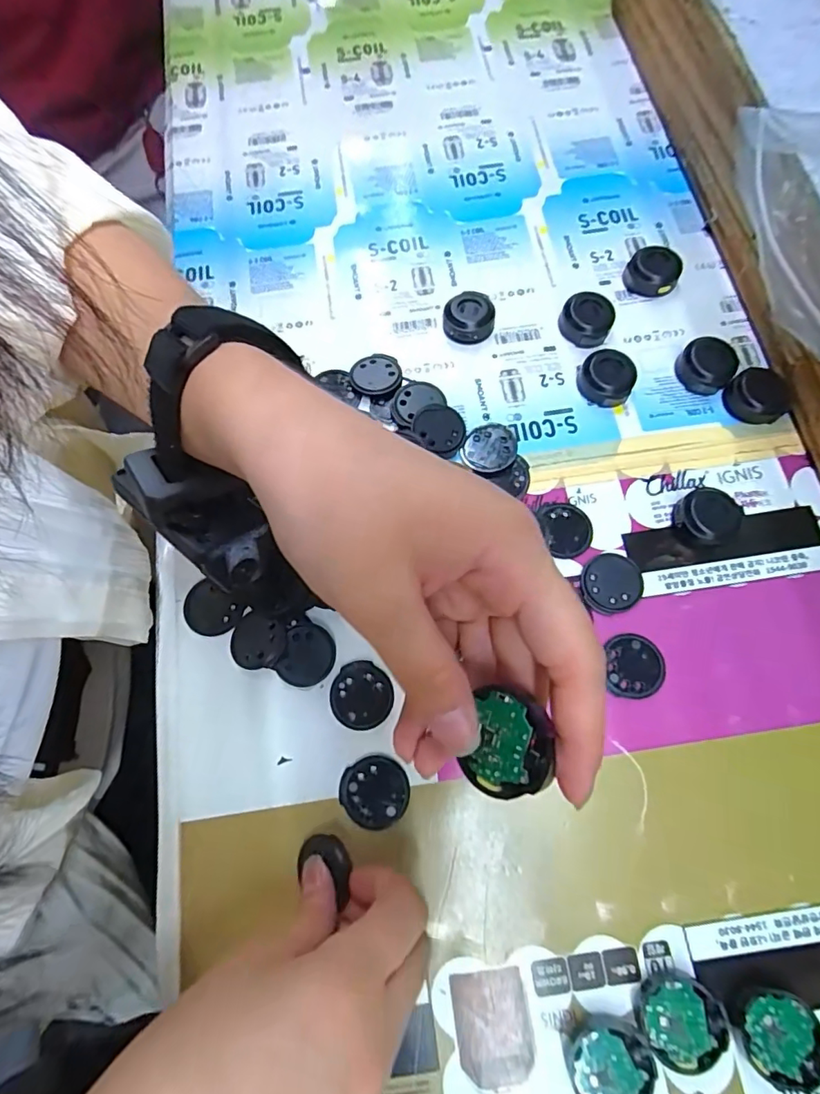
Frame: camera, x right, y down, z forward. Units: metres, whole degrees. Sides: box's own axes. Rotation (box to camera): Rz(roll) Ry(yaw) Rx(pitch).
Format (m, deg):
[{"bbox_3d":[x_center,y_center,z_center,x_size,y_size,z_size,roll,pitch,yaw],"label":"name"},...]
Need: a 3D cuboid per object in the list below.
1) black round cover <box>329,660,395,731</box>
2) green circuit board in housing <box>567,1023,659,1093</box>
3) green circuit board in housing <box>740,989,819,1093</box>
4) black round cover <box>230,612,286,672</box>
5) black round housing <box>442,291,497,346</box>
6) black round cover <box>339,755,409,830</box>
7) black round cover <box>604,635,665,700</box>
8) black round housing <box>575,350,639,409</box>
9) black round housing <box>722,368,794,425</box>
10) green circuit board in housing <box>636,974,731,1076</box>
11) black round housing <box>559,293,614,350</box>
[{"bbox_3d":[-0.023,0.069,0.246,0.028,0.004,0.030,-1,72,2],"label":"black round cover"},{"bbox_3d":[0.076,0.197,0.199,0.029,0.010,0.030,-38,74,-10],"label":"green circuit board in housing"},{"bbox_3d":[0.140,0.185,0.199,0.029,0.010,0.029,-3,72,1],"label":"green circuit board in housing"},{"bbox_3d":[-0.073,0.046,0.253,0.027,0.006,0.025,-1,72,2],"label":"black round cover"},{"bbox_3d":[0.034,-0.134,0.306,0.030,0.015,0.029,-1,72,2],"label":"black round housing"},{"bbox_3d":[-0.016,0.109,0.233,0.030,0.004,0.029,-1,72,2],"label":"black round cover"},{"bbox_3d":[0.106,0.056,0.247,0.028,0.004,0.029,-1,72,2],"label":"black round cover"},{"bbox_3d":[0.108,-0.093,0.291,0.030,0.012,0.028,-1,72,2],"label":"black round housing"},{"bbox_3d":[0.188,-0.082,0.285,0.024,0.012,0.030,-22,72,-5],"label":"black round housing"},{"bbox_3d":[0.104,0.182,0.202,0.033,0.010,0.028,1,72,3],"label":"green circuit board in housing"},{"bbox_3d":[0.102,-0.131,0.304,0.029,0.013,0.029,-1,72,2],"label":"black round housing"}]

